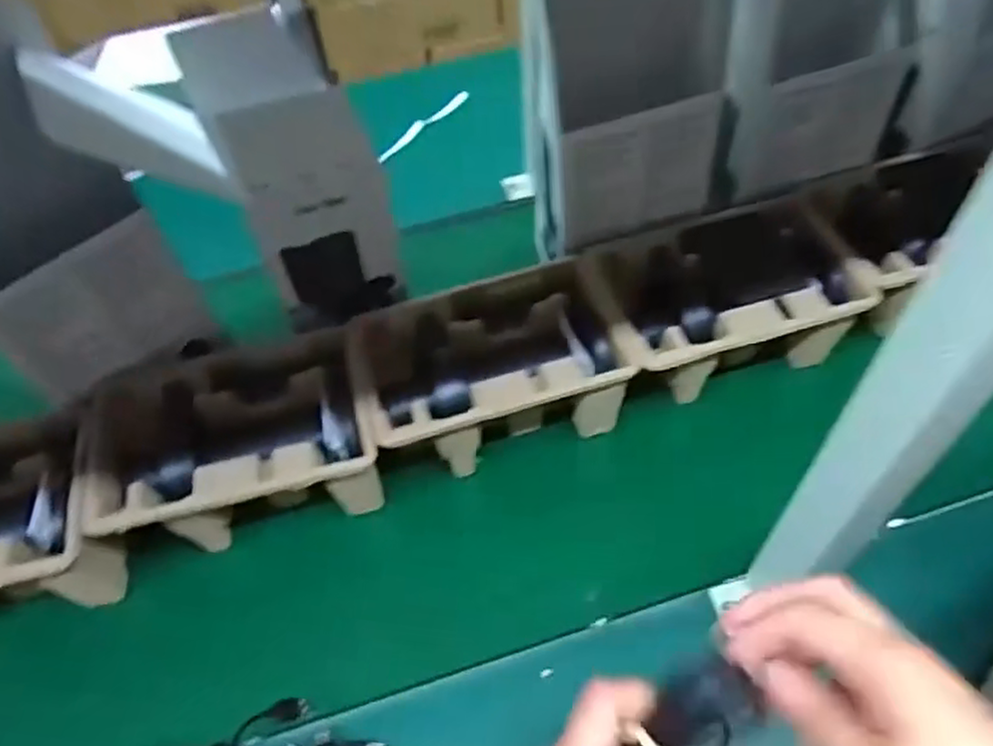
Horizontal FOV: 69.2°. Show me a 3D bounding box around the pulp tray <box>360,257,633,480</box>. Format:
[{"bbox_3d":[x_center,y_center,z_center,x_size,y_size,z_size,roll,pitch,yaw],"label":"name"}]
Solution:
[{"bbox_3d":[-0.001,0.000,0.655,0.231,0.094,0.135,-17,54,-8],"label":"pulp tray"}]

